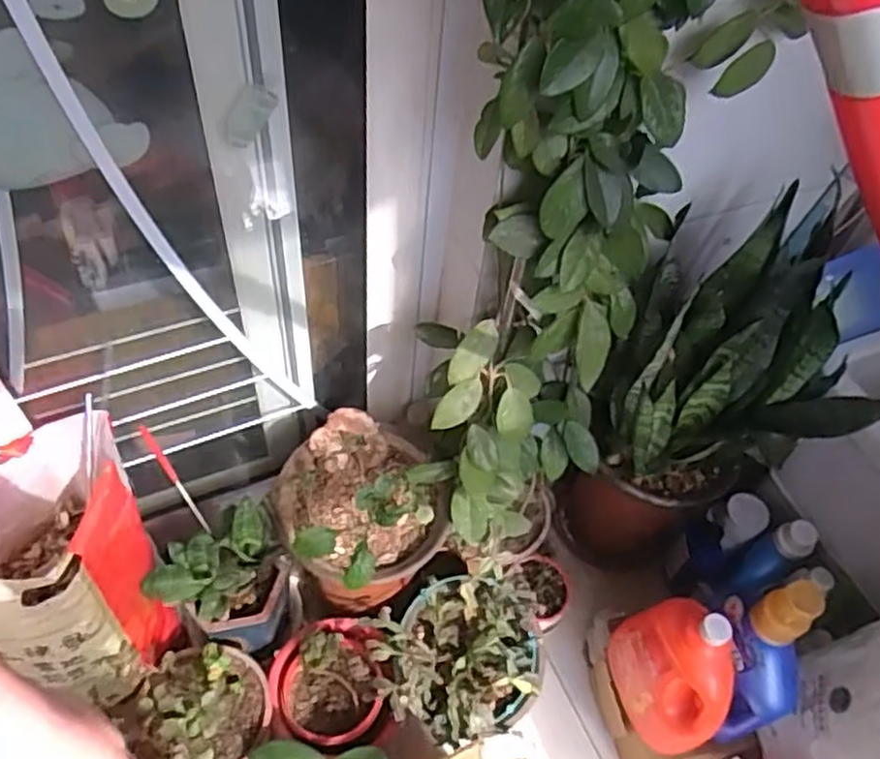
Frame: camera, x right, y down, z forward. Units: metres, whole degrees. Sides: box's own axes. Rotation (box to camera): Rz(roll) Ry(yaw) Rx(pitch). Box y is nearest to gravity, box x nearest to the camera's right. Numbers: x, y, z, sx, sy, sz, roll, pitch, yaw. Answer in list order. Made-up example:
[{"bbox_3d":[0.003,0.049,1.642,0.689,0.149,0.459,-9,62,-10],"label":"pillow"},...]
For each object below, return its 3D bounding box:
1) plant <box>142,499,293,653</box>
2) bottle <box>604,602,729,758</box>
[{"bbox_3d":[-0.286,0.276,1.012,0.150,0.197,0.144,3,52,-4],"label":"plant"},{"bbox_3d":[0.299,0.373,0.947,0.081,0.217,0.168,-6,53,-10],"label":"bottle"}]

